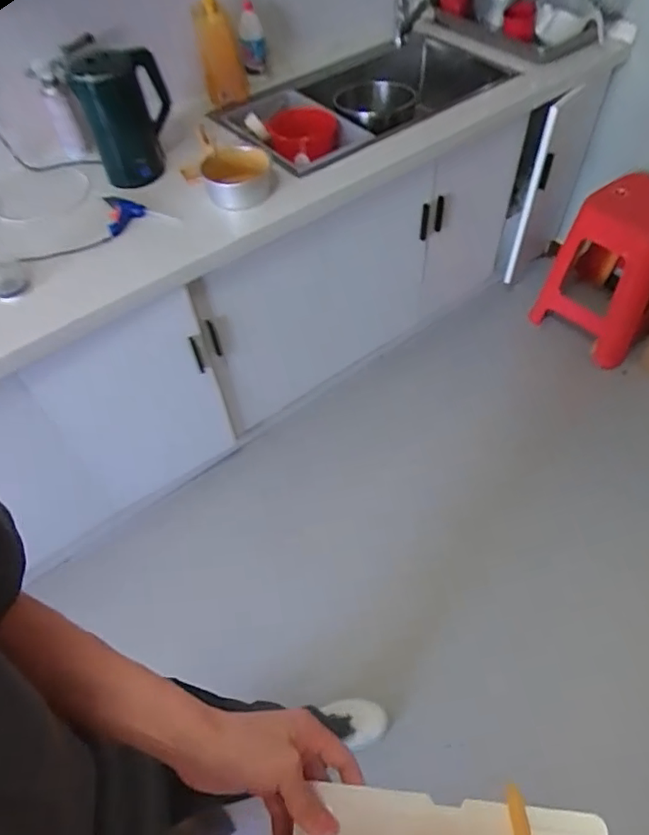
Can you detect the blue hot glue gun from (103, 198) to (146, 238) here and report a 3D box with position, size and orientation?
[{"bbox_3d":[-0.450,-0.465,1.253,0.083,0.026,0.131,-18,52,-10],"label":"blue hot glue gun"}]

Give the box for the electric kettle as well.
[{"bbox_3d":[-0.442,-0.686,1.267,0.195,0.273,0.175,-22,52,-13],"label":"electric kettle"}]

